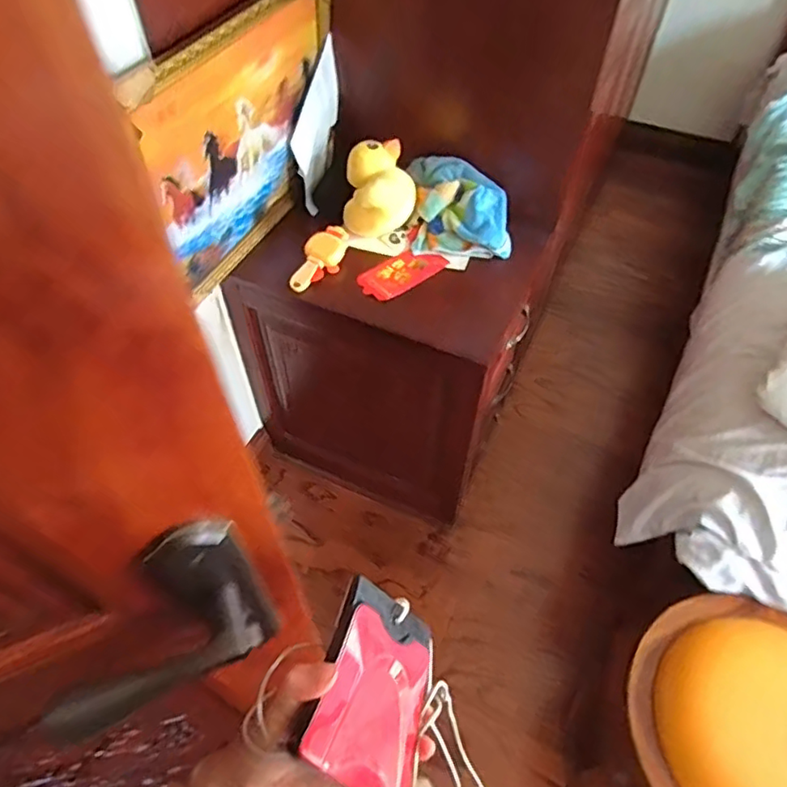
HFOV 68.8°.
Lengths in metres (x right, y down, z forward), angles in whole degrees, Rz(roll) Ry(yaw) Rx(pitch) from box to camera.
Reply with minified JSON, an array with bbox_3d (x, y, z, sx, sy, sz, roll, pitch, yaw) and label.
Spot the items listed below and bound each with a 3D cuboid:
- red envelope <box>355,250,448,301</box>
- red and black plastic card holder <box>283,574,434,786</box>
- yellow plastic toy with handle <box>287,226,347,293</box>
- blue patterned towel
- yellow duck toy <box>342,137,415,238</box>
[{"bbox_3d":[0.016,-0.239,1.133,0.172,0.007,0.085,-33,65,-21],"label":"red envelope"},{"bbox_3d":[-0.008,0.195,0.381,0.012,0.115,0.110,-12,46,33],"label":"red and black plastic card holder"},{"bbox_3d":[-0.145,-0.264,1.132,0.073,0.028,0.162,26,72,19],"label":"yellow plastic toy with handle"},{"bbox_3d":[0.139,-0.374,1.171,0.201,0.116,0.189,-1,52,0],"label":"blue patterned towel"},{"bbox_3d":[-0.028,-0.402,1.146,0.145,0.129,0.141,0,52,1],"label":"yellow duck toy"}]

